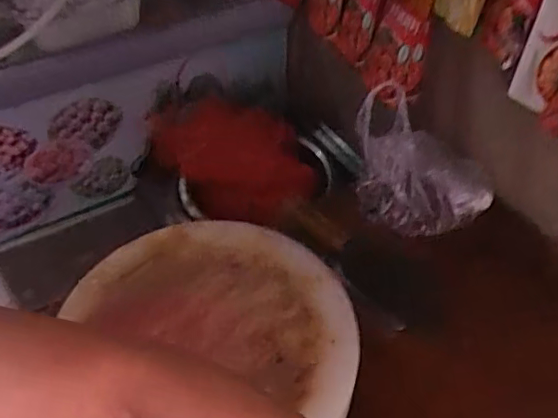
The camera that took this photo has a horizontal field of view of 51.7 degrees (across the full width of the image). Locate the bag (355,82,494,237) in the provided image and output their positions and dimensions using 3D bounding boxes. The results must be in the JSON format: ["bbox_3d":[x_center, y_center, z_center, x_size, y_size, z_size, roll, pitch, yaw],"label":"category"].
[{"bbox_3d":[0.256,-0.077,1.013,0.245,0.225,0.142,20,49,18],"label":"bag"}]

